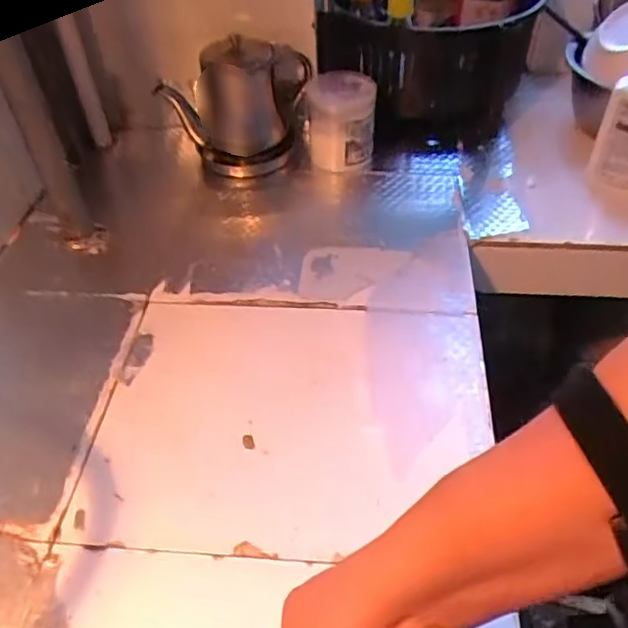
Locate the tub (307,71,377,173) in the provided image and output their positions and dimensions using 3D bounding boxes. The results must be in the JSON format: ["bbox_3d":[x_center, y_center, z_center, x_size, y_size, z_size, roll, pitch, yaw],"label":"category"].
[{"bbox_3d":[0.034,-0.237,0.748,0.079,0.110,0.082,3,46,4],"label":"tub"}]

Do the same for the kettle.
[{"bbox_3d":[-0.090,-0.262,0.744,0.144,0.153,0.131,9,47,10],"label":"kettle"}]

